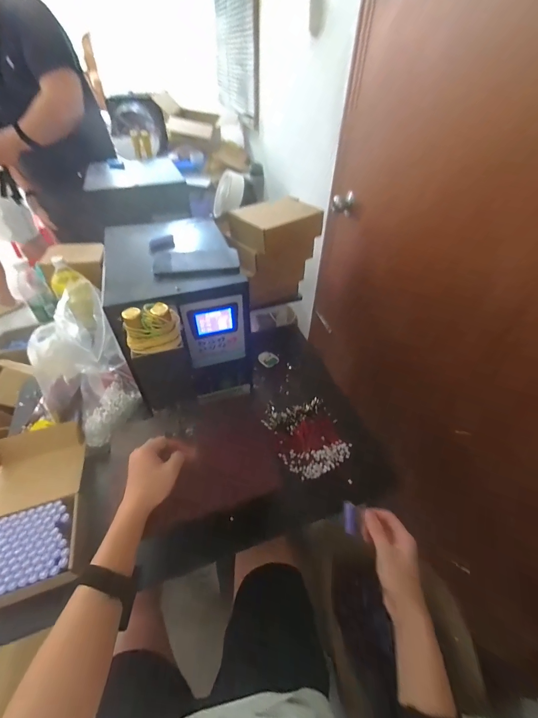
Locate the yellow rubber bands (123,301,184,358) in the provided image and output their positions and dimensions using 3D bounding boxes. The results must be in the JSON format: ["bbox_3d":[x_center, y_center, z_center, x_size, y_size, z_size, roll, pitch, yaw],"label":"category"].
[{"bbox_3d":[-0.151,-0.038,0.401,0.067,0.058,0.026,-16,48,-18],"label":"yellow rubber bands"}]

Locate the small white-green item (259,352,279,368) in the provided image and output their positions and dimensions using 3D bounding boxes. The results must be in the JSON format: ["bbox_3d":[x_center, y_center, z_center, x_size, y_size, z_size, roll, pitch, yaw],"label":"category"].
[{"bbox_3d":[-0.002,0.000,0.915,0.056,0.014,0.044,26,50,22],"label":"small white-green item"}]

